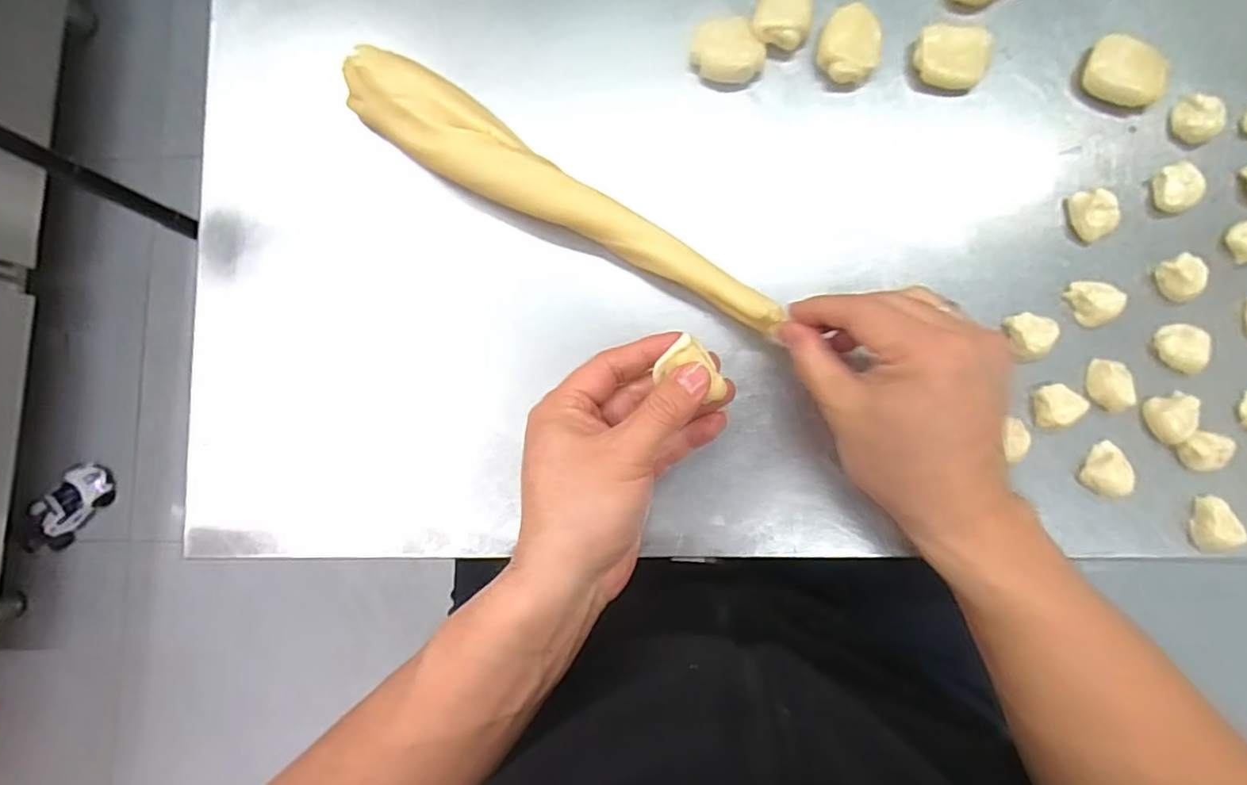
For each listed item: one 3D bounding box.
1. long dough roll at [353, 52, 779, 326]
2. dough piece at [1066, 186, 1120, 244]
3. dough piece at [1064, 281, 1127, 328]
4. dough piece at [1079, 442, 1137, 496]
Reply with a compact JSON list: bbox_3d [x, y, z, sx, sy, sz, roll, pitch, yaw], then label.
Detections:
[{"bbox_3d":[-0.040,-0.119,0.364,0.296,0.024,0.044,31,88,2],"label":"long dough roll"},{"bbox_3d":[0.282,-0.108,0.364,0.020,0.016,0.031,-24,84,1],"label":"dough piece"},{"bbox_3d":[0.281,-0.055,0.361,0.023,0.011,0.028,-24,84,1],"label":"dough piece"},{"bbox_3d":[0.282,0.045,0.351,0.024,0.011,0.029,26,87,5],"label":"dough piece"}]

